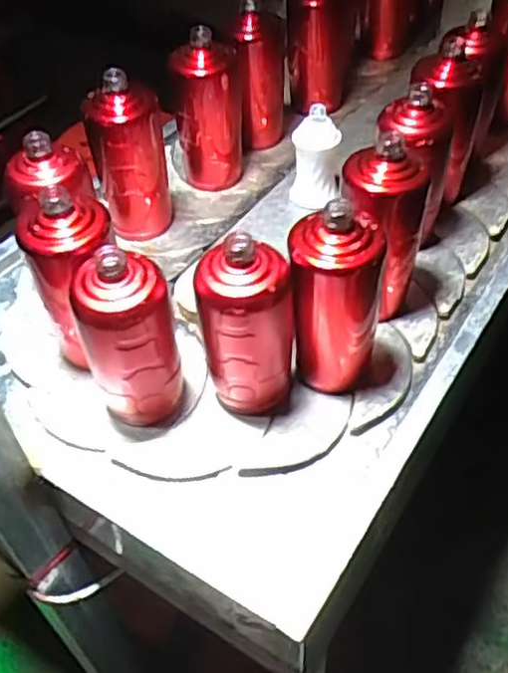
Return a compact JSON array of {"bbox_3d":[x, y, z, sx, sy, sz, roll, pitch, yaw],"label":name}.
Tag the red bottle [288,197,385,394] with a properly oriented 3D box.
[{"bbox_3d":[0.075,-0.033,0.646,0.075,0.193,0.075,4,39,10],"label":"red bottle"}]

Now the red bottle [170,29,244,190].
[{"bbox_3d":[-0.056,-0.292,0.892,0.086,0.196,0.082,-7,39,-3],"label":"red bottle"}]

